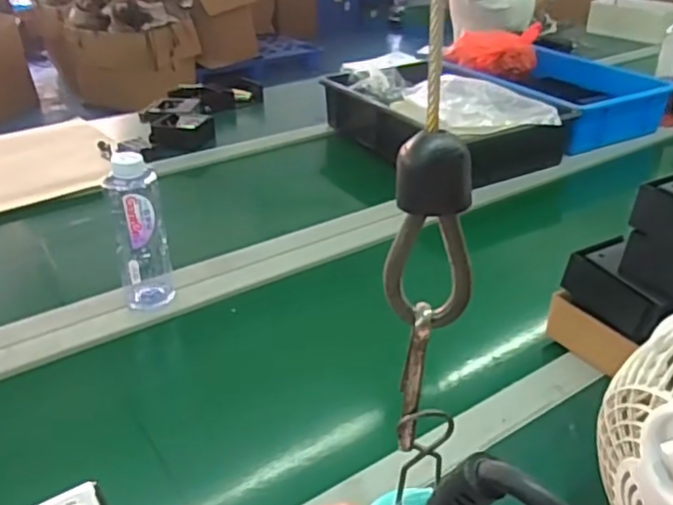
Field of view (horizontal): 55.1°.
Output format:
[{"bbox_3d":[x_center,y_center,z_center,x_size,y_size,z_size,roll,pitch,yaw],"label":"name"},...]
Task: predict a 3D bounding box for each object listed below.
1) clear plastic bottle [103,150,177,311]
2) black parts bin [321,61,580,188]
[{"bbox_3d":[-0.215,-0.023,0.708,0.052,0.180,0.056,-11,32,-17],"label":"clear plastic bottle"},{"bbox_3d":[0.186,-0.244,1.154,0.266,0.123,0.410,-18,35,-27],"label":"black parts bin"}]

